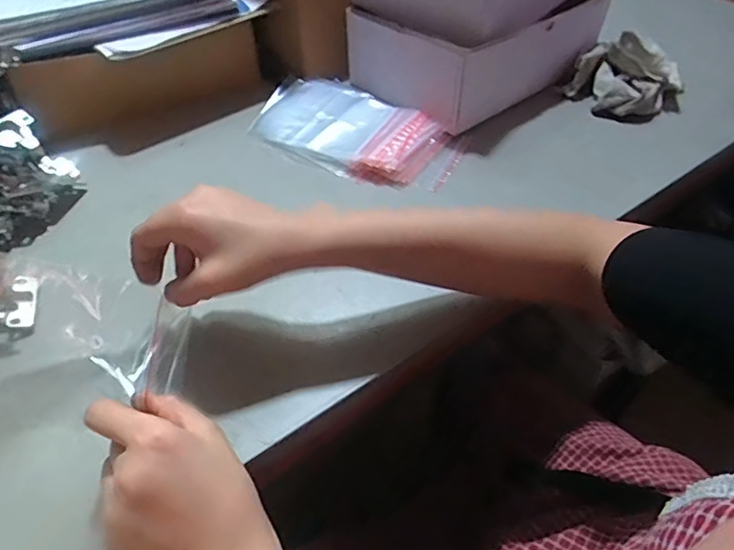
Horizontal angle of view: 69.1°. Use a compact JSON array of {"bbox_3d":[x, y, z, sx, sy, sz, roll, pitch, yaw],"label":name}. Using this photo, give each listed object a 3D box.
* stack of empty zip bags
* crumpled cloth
[{"bbox_3d":[-0.018,-0.189,0.667,0.233,0.027,0.159,26,52,22],"label":"stack of empty zip bags"},{"bbox_3d":[0.349,-0.265,0.717,0.139,0.070,0.115,-17,49,-15],"label":"crumpled cloth"}]

